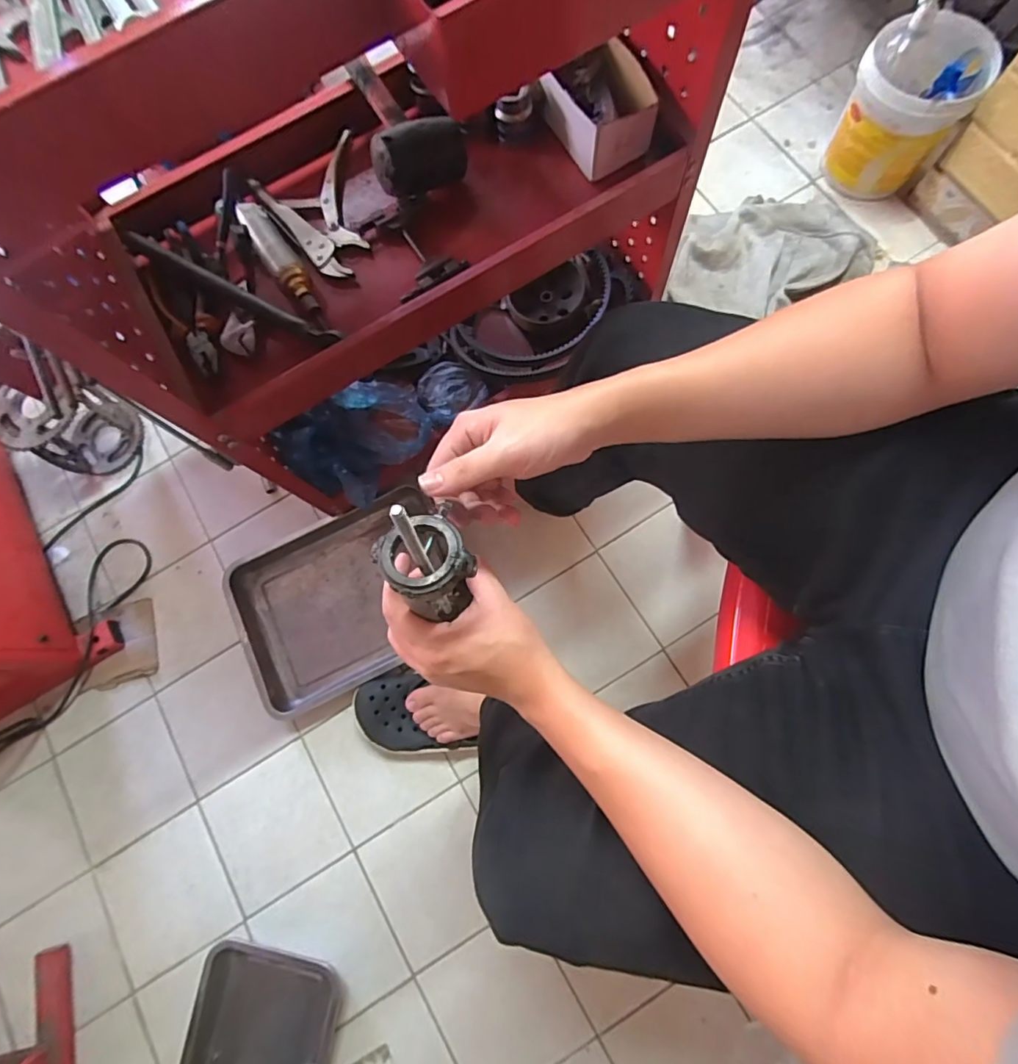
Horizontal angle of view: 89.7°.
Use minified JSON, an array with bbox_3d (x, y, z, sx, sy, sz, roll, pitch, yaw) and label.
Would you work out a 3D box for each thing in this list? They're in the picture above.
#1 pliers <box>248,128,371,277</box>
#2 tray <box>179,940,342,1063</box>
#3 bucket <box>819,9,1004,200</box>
[{"bbox_3d":[-0.229,-0.414,0.652,0.135,0.031,0.184,-33,76,-4],"label":"pliers"},{"bbox_3d":[-0.379,0.781,0.746,0.222,0.036,0.304,7,77,6],"label":"tray"},{"bbox_3d":[0.705,-0.759,0.924,0.189,0.236,0.188,-1,76,4],"label":"bucket"}]

